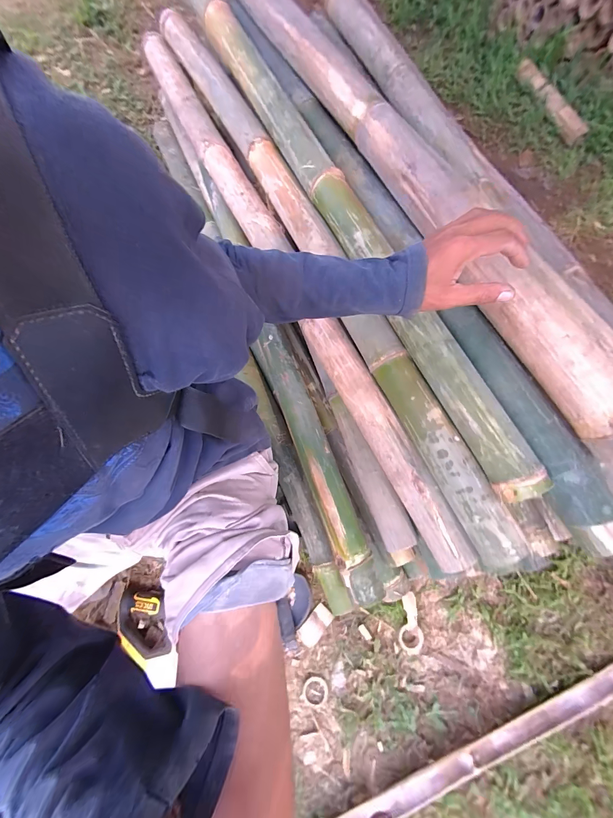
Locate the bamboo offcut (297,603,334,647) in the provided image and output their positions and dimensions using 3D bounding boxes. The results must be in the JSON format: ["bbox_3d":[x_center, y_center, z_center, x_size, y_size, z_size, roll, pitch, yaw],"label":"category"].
[{"bbox_3d":[0.018,0.472,0.665,0.041,0.018,0.083,39,78,8],"label":"bamboo offcut"}]

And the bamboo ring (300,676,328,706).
[{"bbox_3d":[0.018,0.588,0.637,0.052,0.007,0.048,0,76,-1],"label":"bamboo ring"}]

